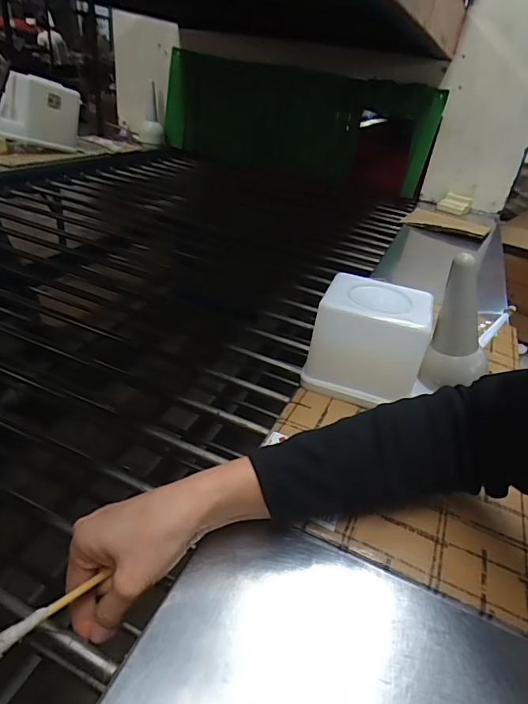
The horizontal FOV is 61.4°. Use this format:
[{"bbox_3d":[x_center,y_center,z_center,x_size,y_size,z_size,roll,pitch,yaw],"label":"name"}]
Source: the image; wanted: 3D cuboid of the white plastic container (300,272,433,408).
[{"bbox_3d":[0.110,-0.012,0.469,0.107,0.099,0.085,17,34,13],"label":"white plastic container"}]

